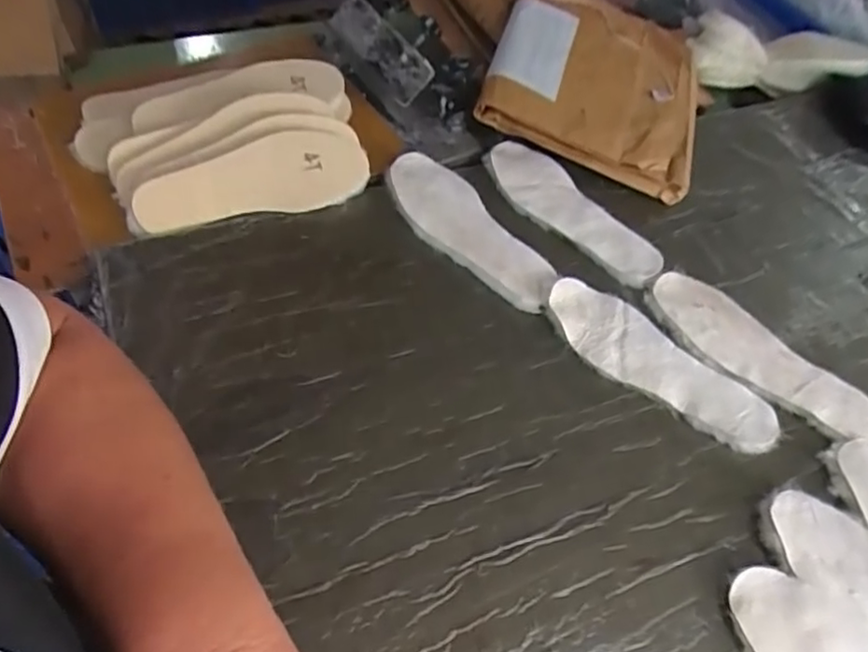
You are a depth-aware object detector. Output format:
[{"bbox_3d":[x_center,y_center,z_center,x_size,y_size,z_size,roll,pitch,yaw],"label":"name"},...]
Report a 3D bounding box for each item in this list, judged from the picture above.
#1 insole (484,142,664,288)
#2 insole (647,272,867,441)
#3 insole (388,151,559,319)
[{"bbox_3d":[0.164,-0.142,0.782,0.085,0.014,0.264,-35,66,-19],"label":"insole"},{"bbox_3d":[0.343,0.032,0.679,0.095,0.009,0.253,-33,64,-22],"label":"insole"},{"bbox_3d":[0.037,-0.116,0.745,0.091,0.021,0.262,-30,63,-23],"label":"insole"}]

